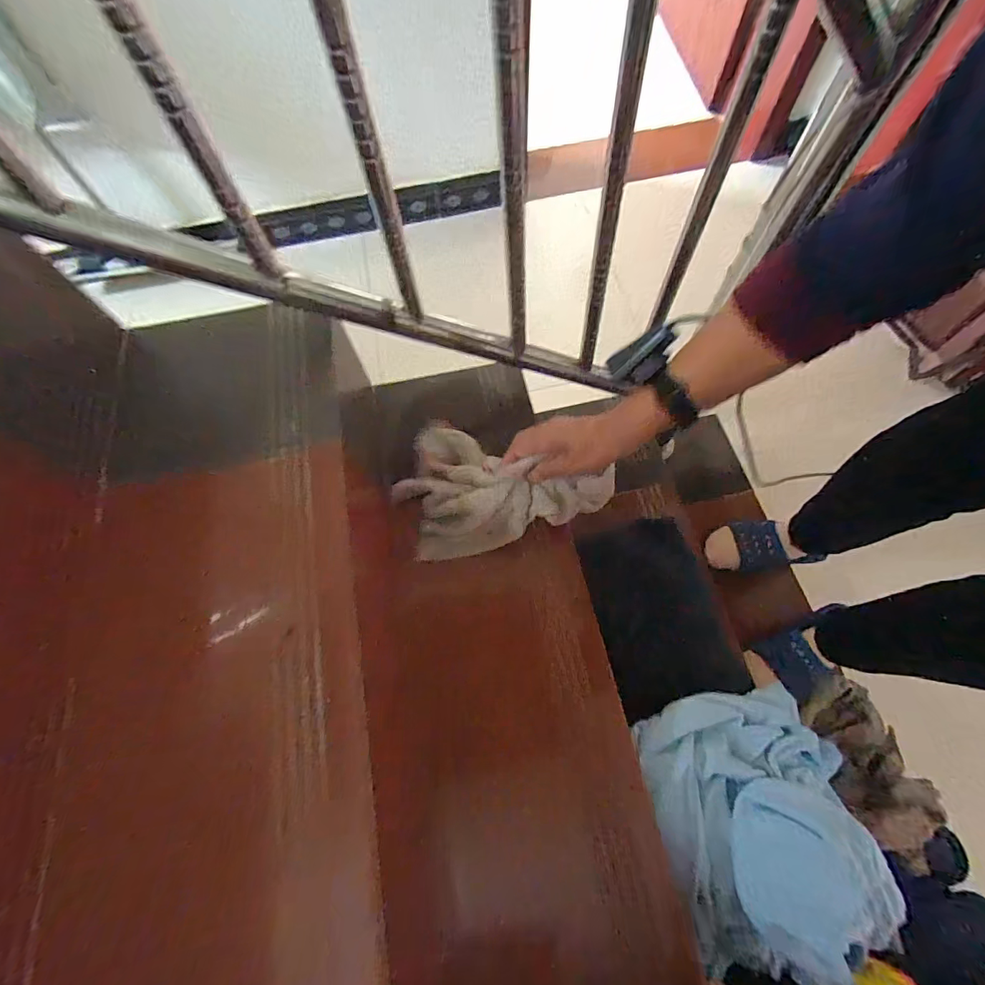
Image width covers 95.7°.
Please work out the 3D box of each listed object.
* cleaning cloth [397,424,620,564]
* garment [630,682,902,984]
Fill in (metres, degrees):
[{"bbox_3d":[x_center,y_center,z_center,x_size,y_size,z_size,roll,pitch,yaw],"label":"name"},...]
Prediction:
[{"bbox_3d":[-0.012,0.007,0.541,0.254,0.096,0.165,27,71,12],"label":"cleaning cloth"},{"bbox_3d":[0.322,0.381,0.526,0.249,0.103,0.265,-15,68,-4],"label":"garment"}]

